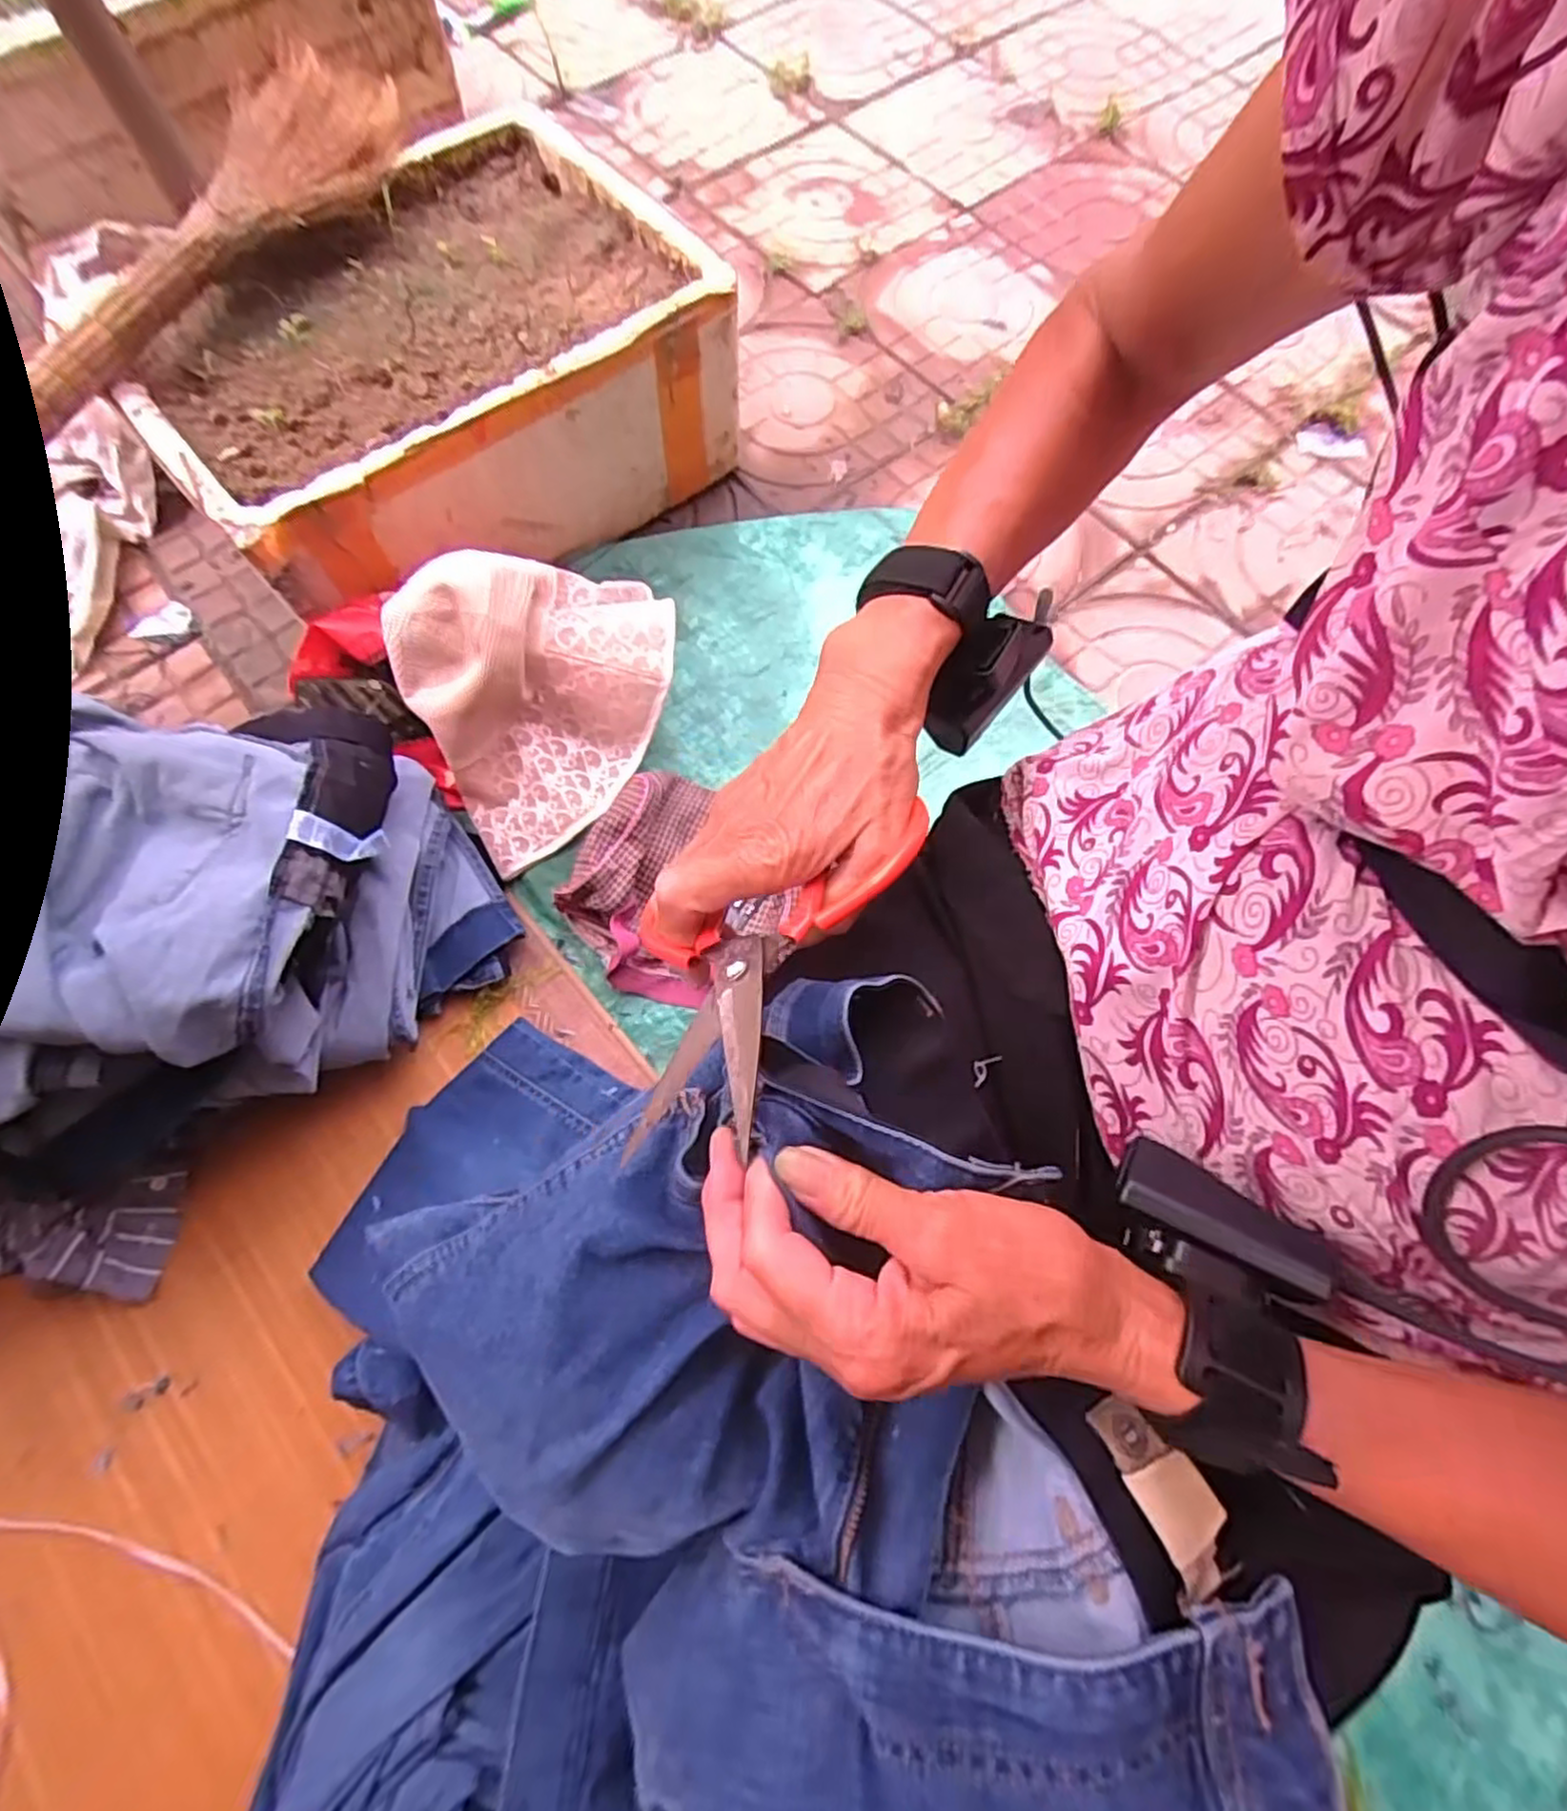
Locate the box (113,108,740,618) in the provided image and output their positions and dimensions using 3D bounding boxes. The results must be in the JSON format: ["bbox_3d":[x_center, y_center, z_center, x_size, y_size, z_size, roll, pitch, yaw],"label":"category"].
[{"bbox_3d":[-0.383,-0.573,0.833,0.547,0.204,0.408,-38,76,-15],"label":"box"}]

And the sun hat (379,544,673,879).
[{"bbox_3d":[-0.213,-0.210,0.707,0.259,0.127,0.250,-26,73,-12],"label":"sun hat"}]

